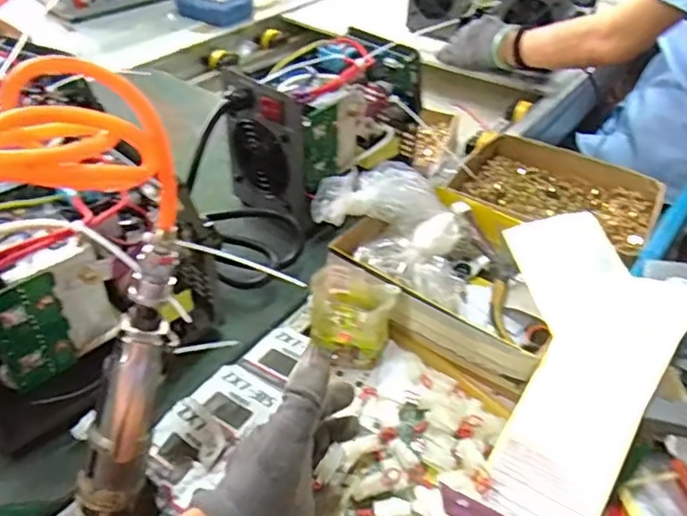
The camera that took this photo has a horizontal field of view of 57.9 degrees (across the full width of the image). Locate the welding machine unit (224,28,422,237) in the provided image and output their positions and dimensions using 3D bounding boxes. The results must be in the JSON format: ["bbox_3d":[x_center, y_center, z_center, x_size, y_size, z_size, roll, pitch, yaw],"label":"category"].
[{"bbox_3d":[-0.021,-0.148,0.711,0.111,0.154,0.222,28,46,29],"label":"welding machine unit"}]

